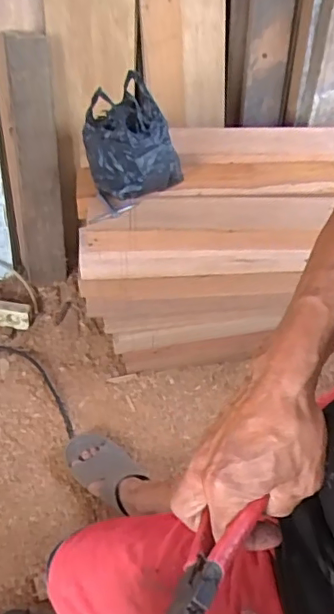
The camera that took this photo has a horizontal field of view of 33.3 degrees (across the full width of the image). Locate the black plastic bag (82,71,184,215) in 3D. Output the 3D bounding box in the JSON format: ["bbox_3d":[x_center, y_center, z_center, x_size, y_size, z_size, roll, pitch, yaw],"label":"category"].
[{"bbox_3d":[-0.082,-0.330,1.153,0.171,0.197,0.165,-37,63,-26],"label":"black plastic bag"}]

